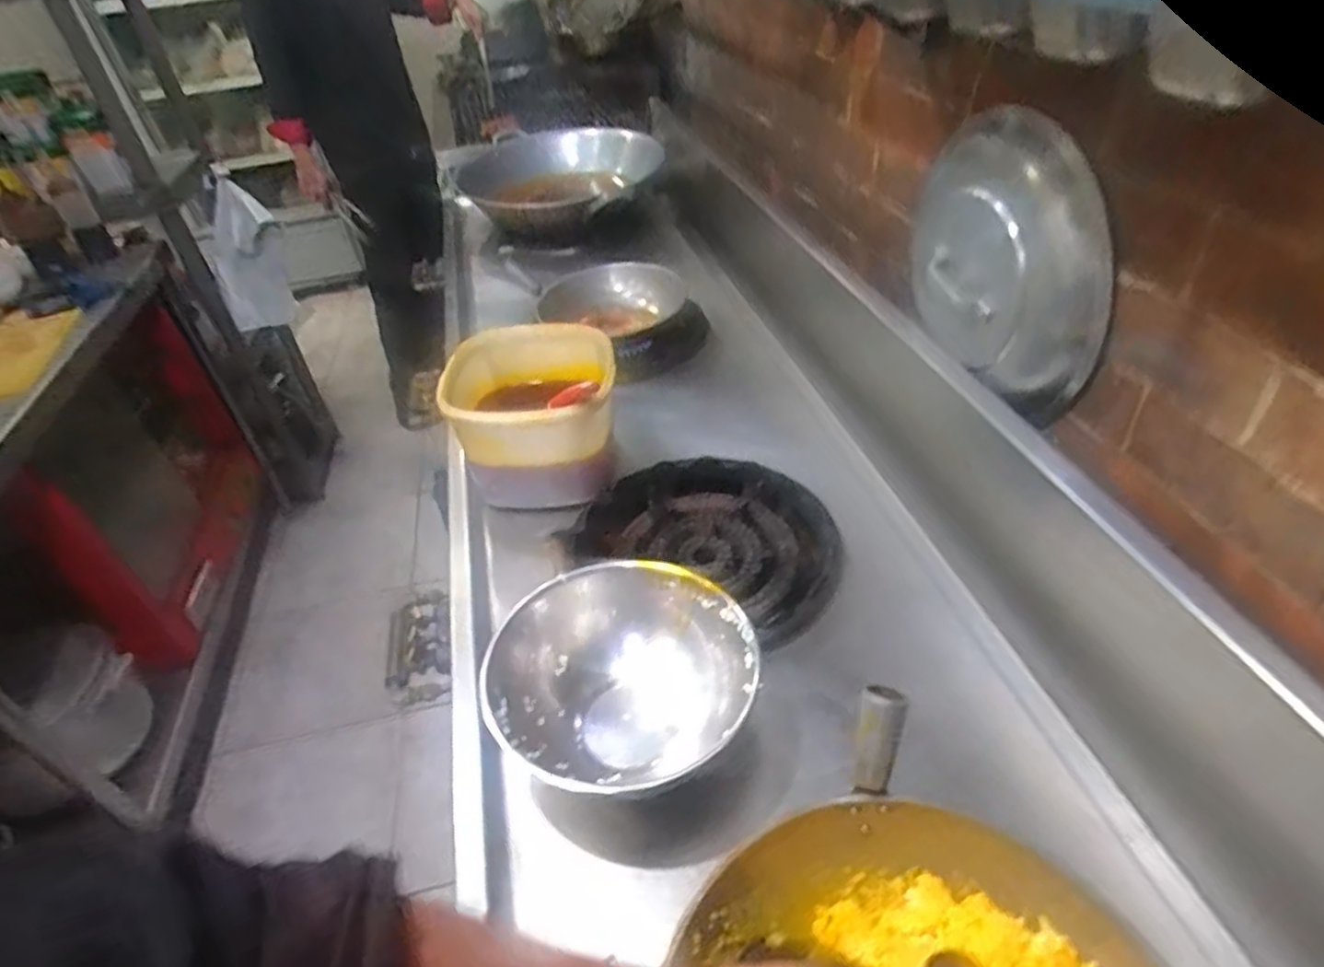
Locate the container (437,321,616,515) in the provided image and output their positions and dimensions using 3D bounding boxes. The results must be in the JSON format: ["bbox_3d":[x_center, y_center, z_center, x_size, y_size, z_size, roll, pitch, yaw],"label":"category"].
[{"bbox_3d":[-0.171,-0.091,0.990,0.228,0.168,0.223,-9,40,-4],"label":"container"}]

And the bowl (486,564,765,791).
[{"bbox_3d":[-0.032,0.195,0.711,0.257,0.111,0.213,15,44,23],"label":"bowl"}]

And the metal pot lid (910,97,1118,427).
[{"bbox_3d":[0.341,-0.243,0.768,0.058,0.246,0.323,-13,40,-9],"label":"metal pot lid"}]

